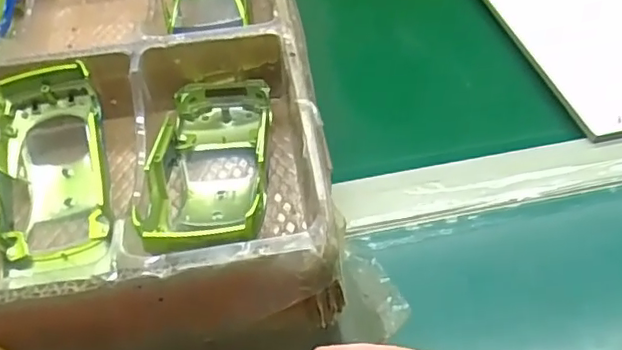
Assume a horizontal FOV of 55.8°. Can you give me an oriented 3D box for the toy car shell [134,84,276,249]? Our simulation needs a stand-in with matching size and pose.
[{"bbox_3d":[-0.048,-0.003,0.287,0.053,0.033,0.137,-1,33,-1],"label":"toy car shell"}]

